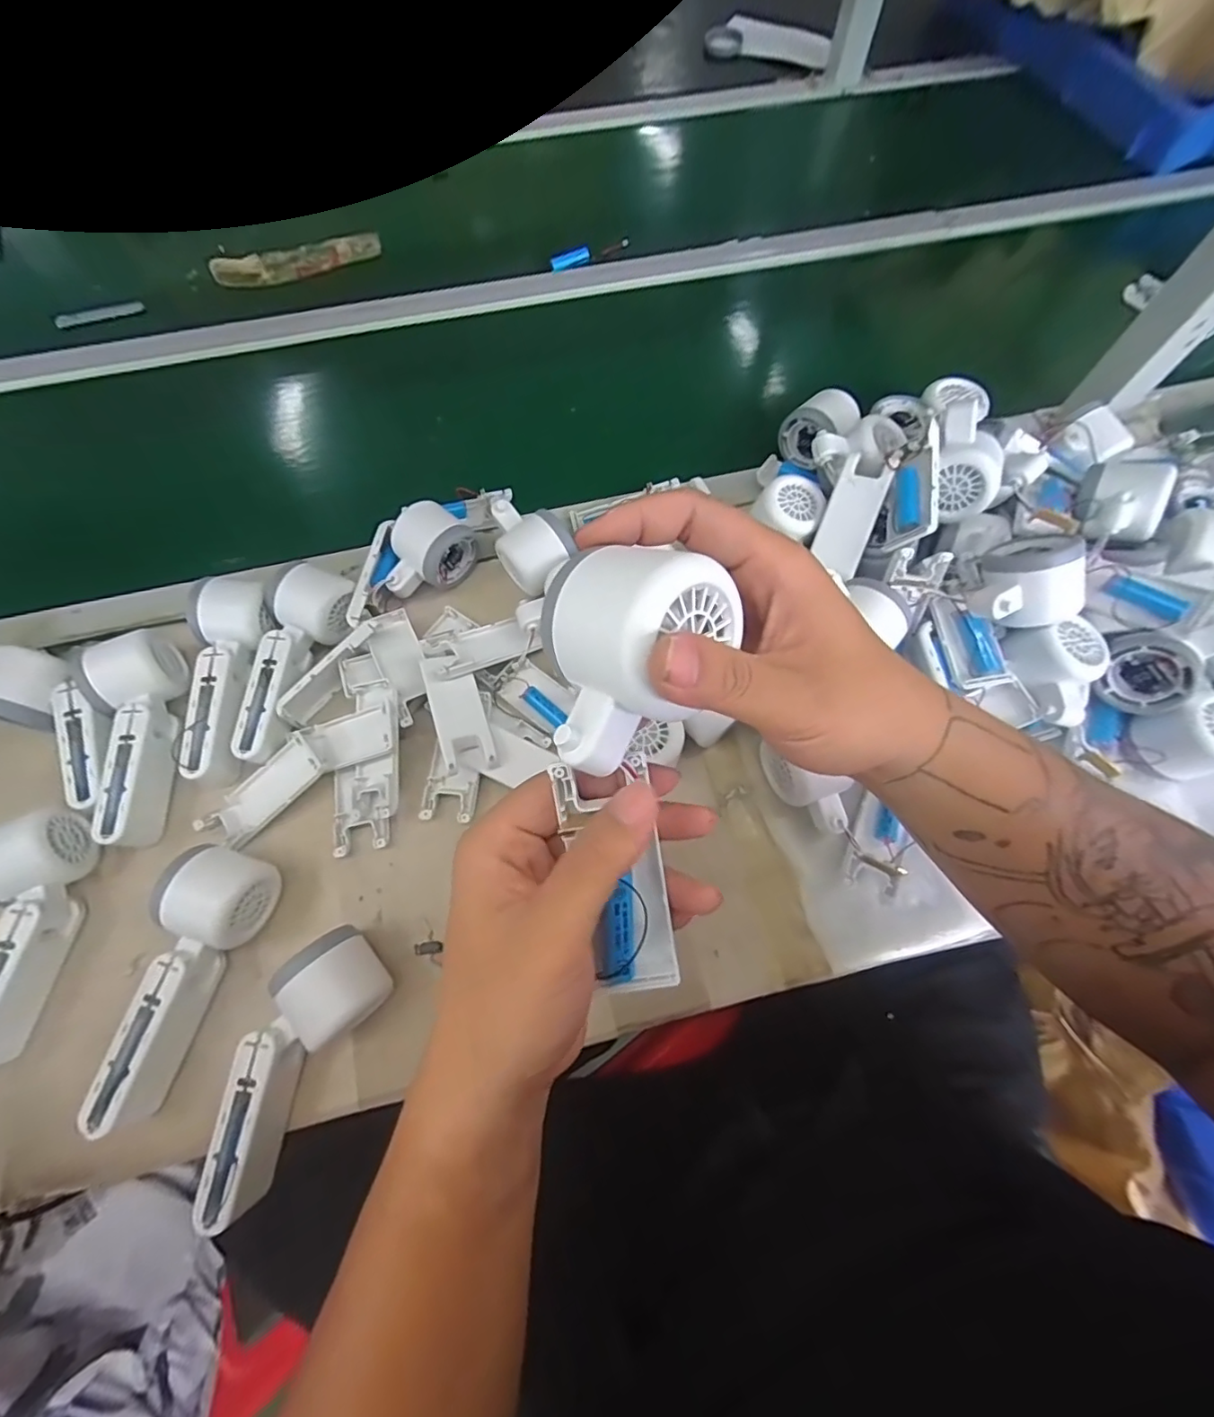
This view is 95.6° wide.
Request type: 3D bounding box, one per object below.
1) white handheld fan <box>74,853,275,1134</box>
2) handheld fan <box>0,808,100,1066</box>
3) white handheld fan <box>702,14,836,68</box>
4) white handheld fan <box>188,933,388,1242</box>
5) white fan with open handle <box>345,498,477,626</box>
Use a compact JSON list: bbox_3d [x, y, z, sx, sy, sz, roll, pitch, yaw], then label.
[{"bbox_3d":[-0.279,0.180,0.363,0.058,0.056,0.170,11,69,5],"label":"white handheld fan"},{"bbox_3d":[-0.402,0.150,0.370,0.051,0.058,0.157,1,69,1],"label":"handheld fan"},{"bbox_3d":[0.244,-1.005,0.834,0.207,0.036,0.046,33,72,12],"label":"white handheld fan"},{"bbox_3d":[-0.205,0.224,0.348,0.064,0.050,0.165,30,72,11],"label":"white handheld fan"},{"bbox_3d":[-0.174,-0.126,0.481,0.129,0.053,0.069,-31,72,-11],"label":"white fan with open handle"}]

